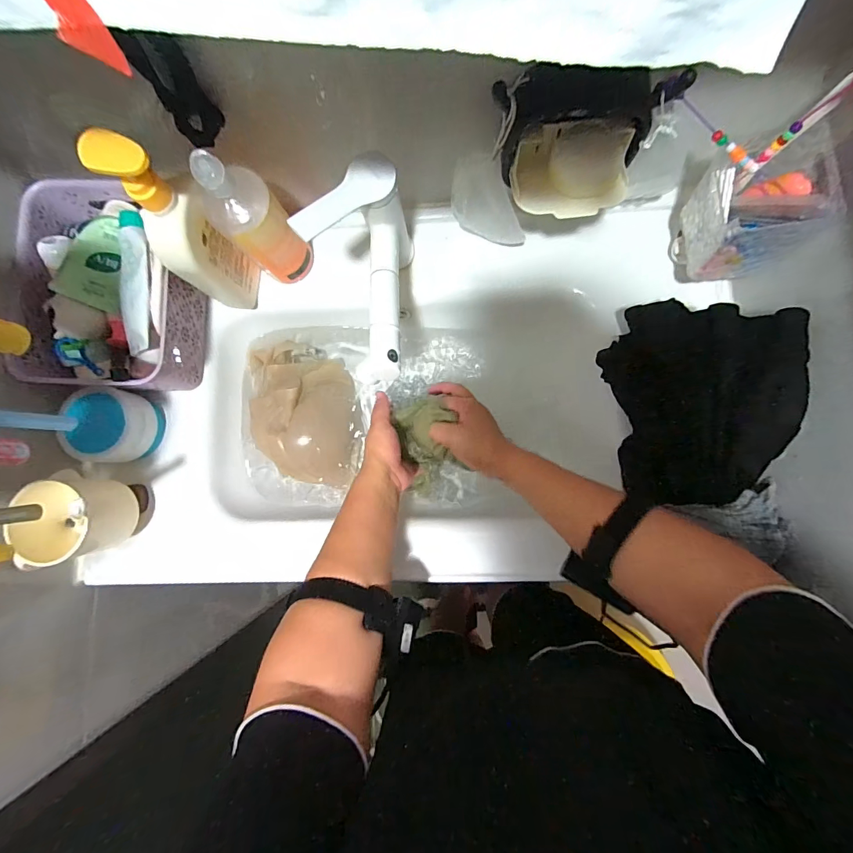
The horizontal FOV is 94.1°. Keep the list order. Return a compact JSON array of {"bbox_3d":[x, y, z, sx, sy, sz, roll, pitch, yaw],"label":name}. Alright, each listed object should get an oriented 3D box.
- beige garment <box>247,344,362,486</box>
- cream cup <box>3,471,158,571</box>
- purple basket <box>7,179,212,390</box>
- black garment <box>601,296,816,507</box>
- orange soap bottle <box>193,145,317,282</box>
[{"bbox_3d":[-0.175,-0.021,0.576,0.147,0.056,0.207,-4,84,3],"label":"beige garment"},{"bbox_3d":[-0.377,0.099,0.452,0.093,0.109,0.091,0,84,4],"label":"cream cup"},{"bbox_3d":[-0.365,-0.165,0.483,0.165,0.109,0.231,2,84,4],"label":"purple basket"},{"bbox_3d":[0.292,-0.026,0.434,0.176,0.040,0.213,0,96,42],"label":"black garment"},{"bbox_3d":[-0.184,-0.219,0.442,0.064,0.195,0.049,-36,83,0],"label":"orange soap bottle"}]

